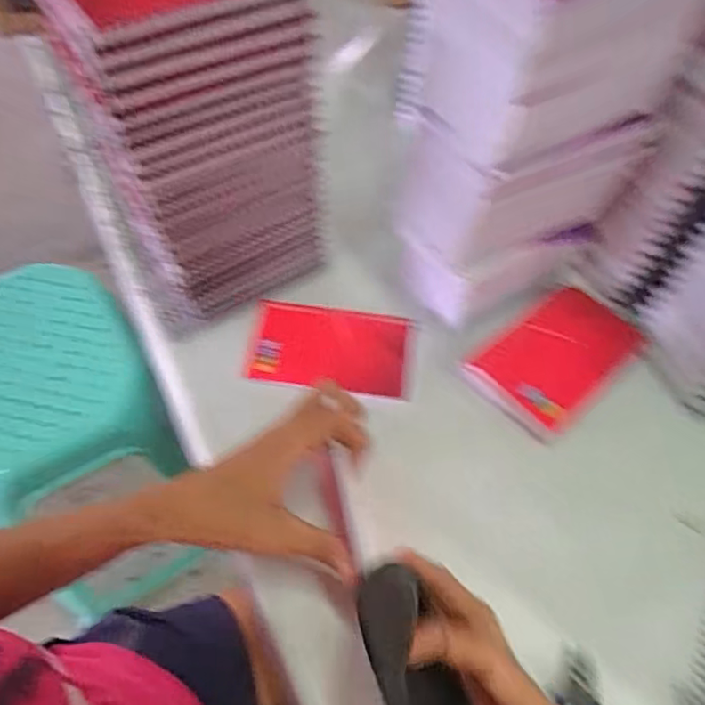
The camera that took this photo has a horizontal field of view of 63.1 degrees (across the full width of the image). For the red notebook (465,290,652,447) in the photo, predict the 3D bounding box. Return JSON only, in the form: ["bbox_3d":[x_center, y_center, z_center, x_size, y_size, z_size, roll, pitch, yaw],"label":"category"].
[{"bbox_3d":[0.168,0.000,0.467,0.144,0.006,0.087,-36,65,-23],"label":"red notebook"}]

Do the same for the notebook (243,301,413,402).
[{"bbox_3d":[-0.017,-0.004,0.477,0.131,0.008,0.081,9,56,3],"label":"notebook"}]

